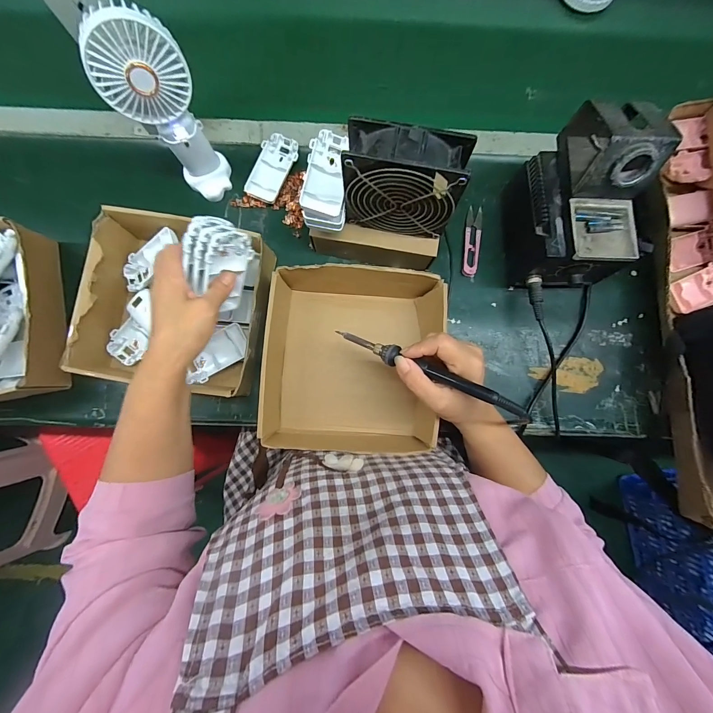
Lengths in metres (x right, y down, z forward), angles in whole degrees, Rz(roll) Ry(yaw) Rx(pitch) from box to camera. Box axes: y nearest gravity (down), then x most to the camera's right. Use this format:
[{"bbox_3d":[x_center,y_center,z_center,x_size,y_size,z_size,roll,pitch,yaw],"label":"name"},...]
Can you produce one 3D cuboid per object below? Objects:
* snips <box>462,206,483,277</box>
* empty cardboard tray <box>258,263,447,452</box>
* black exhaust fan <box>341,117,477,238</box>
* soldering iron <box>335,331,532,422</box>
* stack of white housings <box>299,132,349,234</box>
[{"bbox_3d":[0.165,-0.164,0.447,0.022,0.012,0.103,8,85,0],"label":"snips"},{"bbox_3d":[-0.003,0.000,0.402,0.220,0.074,0.233,1,85,-1],"label":"empty cardboard tray"},{"bbox_3d":[0.048,-0.182,0.339,0.117,0.116,0.045,9,85,0],"label":"black exhaust fan"},{"bbox_3d":[0.064,0.011,0.322,0.213,0.018,0.020,25,84,27],"label":"soldering iron"},{"bbox_3d":[-0.035,-0.202,0.371,0.047,0.044,0.100,3,85,0],"label":"stack of white housings"}]

